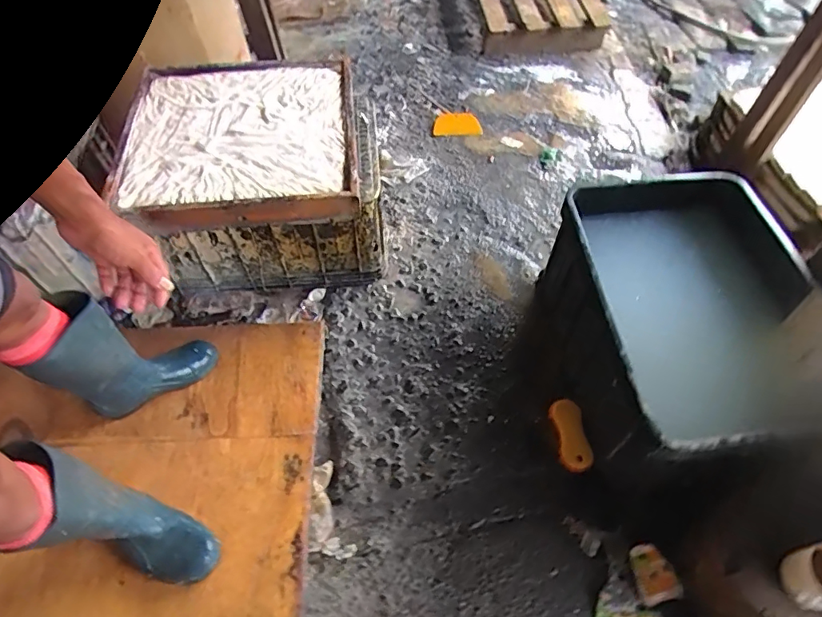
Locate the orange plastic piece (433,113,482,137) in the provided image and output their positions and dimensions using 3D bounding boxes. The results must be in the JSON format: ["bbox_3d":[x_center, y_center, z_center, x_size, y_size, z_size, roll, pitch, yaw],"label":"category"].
[{"bbox_3d":[0.154,-0.620,1.707,0.162,0.019,0.112,-10,57,-5],"label":"orange plastic piece"}]

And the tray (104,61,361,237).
[{"bbox_3d":[-0.381,-0.376,1.140,0.498,0.071,0.493,-5,56,-5],"label":"tray"}]

